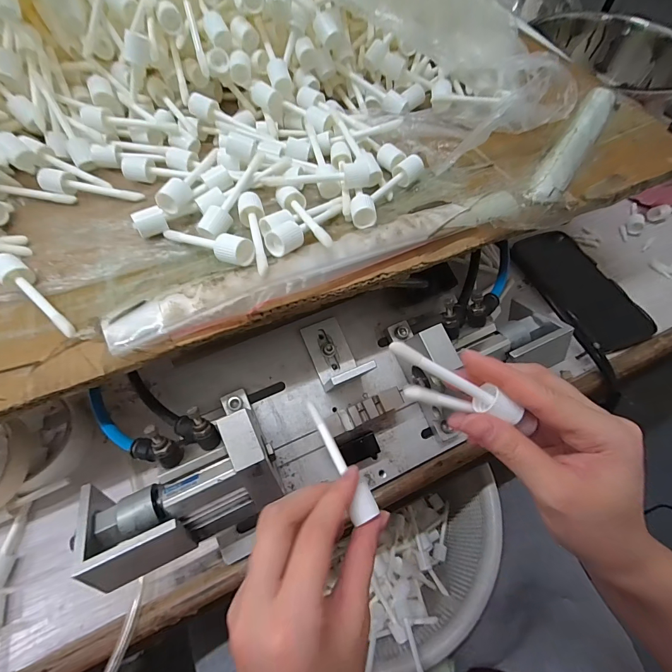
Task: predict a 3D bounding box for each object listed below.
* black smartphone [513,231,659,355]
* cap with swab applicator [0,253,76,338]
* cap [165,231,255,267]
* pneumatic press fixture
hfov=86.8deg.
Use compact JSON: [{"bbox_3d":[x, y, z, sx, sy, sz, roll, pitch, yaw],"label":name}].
[{"bbox_3d":[0.290,-0.059,0.423,0.076,0.015,0.166,-20,62,-11],"label":"black smartphone"},{"bbox_3d":[-0.197,-0.027,0.233,0.082,0.016,0.017,36,66,18],"label":"cap with swab applicator"},{"bbox_3d":[-0.091,-0.064,0.248,0.081,0.017,0.020,19,60,28],"label":"cap"},{"bbox_3d":[0.004,0.049,0.290,0.378,0.092,0.149,-18,62,-10],"label":"pneumatic press fixture"}]

